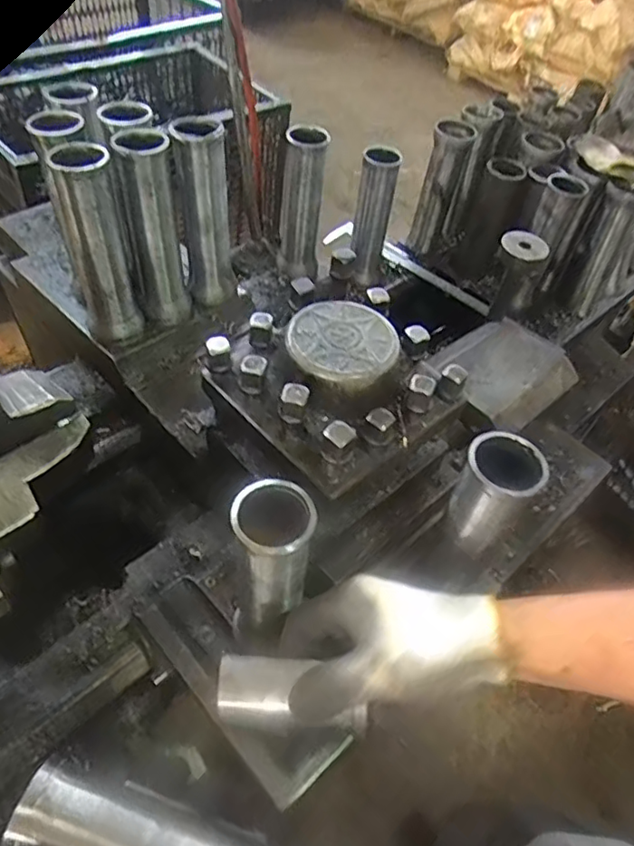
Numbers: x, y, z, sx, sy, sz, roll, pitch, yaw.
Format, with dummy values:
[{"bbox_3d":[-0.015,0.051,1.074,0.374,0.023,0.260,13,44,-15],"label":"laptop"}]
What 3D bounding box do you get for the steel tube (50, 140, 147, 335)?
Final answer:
[{"bbox_3d":[-0.210,-0.167,0.568,0.051,0.185,0.048,-27,58,-26],"label":"steel tube"}]

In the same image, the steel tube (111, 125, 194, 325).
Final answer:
[{"bbox_3d":[-0.165,-0.195,0.602,0.053,0.188,0.050,-26,58,-25],"label":"steel tube"}]

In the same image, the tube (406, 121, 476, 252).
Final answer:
[{"bbox_3d":[0.184,-0.349,0.880,0.055,0.183,0.057,20,51,10],"label":"tube"}]

